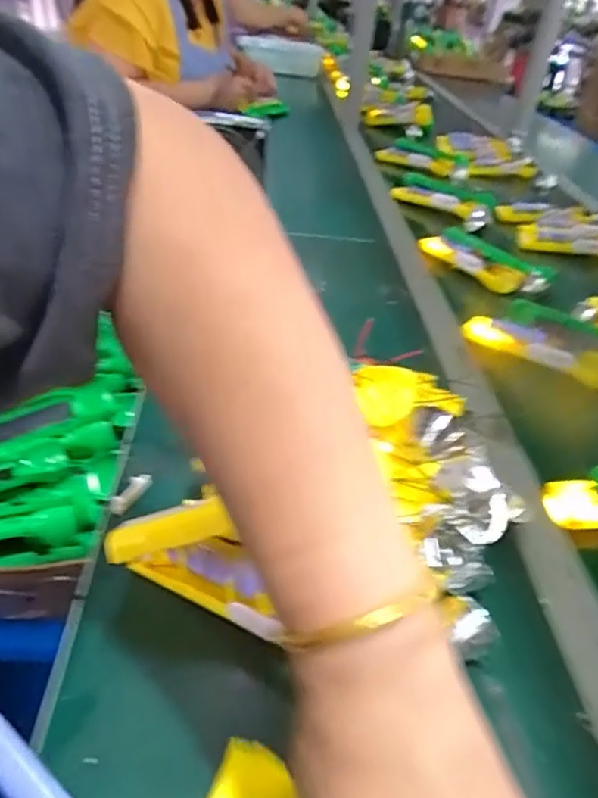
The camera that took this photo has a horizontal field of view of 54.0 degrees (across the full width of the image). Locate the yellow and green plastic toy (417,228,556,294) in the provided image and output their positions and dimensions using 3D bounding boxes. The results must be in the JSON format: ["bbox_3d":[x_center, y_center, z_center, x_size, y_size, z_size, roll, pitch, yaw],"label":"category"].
[{"bbox_3d":[0.272,-0.203,0.844,0.094,0.032,0.187,-15,42,-28],"label":"yellow and green plastic toy"}]

